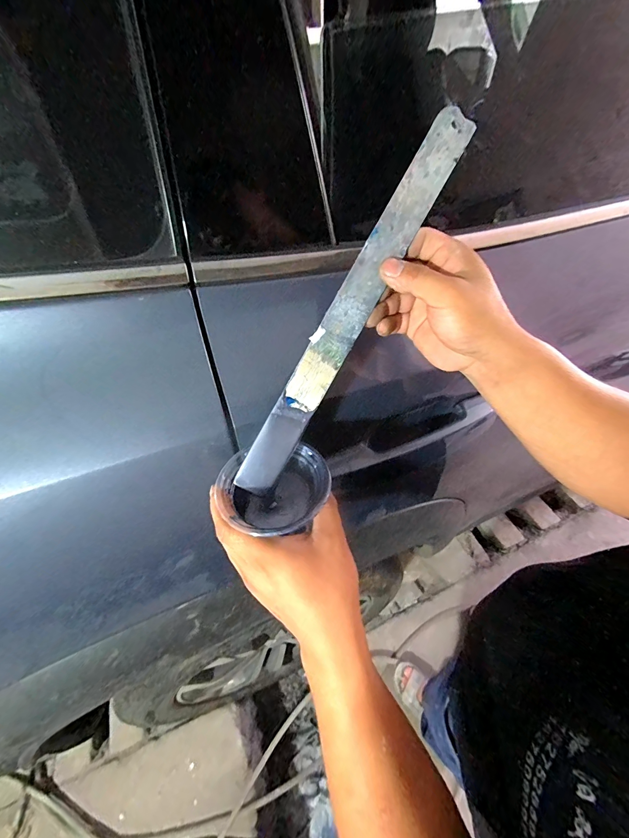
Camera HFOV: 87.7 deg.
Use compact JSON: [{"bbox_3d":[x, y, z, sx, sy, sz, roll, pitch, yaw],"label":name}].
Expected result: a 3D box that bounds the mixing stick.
[{"bbox_3d":[0.031,-0.089,0.264,0.032,0.006,0.335,30,92,-10],"label":"mixing stick"}]

